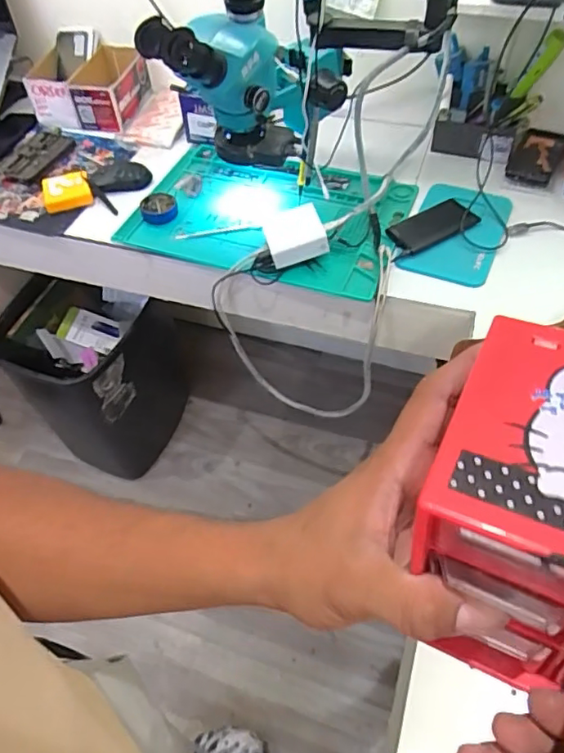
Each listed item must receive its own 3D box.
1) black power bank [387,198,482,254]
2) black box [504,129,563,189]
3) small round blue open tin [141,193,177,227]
[{"bbox_3d":[0.239,-0.245,0.910,0.145,0.015,0.074,-28,56,-16],"label":"black power bank"},{"bbox_3d":[0.453,-0.390,1.003,0.081,0.023,0.155,21,57,18],"label":"black box"},{"bbox_3d":[-0.208,-0.283,0.949,0.059,0.026,0.060,-2,53,2],"label":"small round blue open tin"}]

